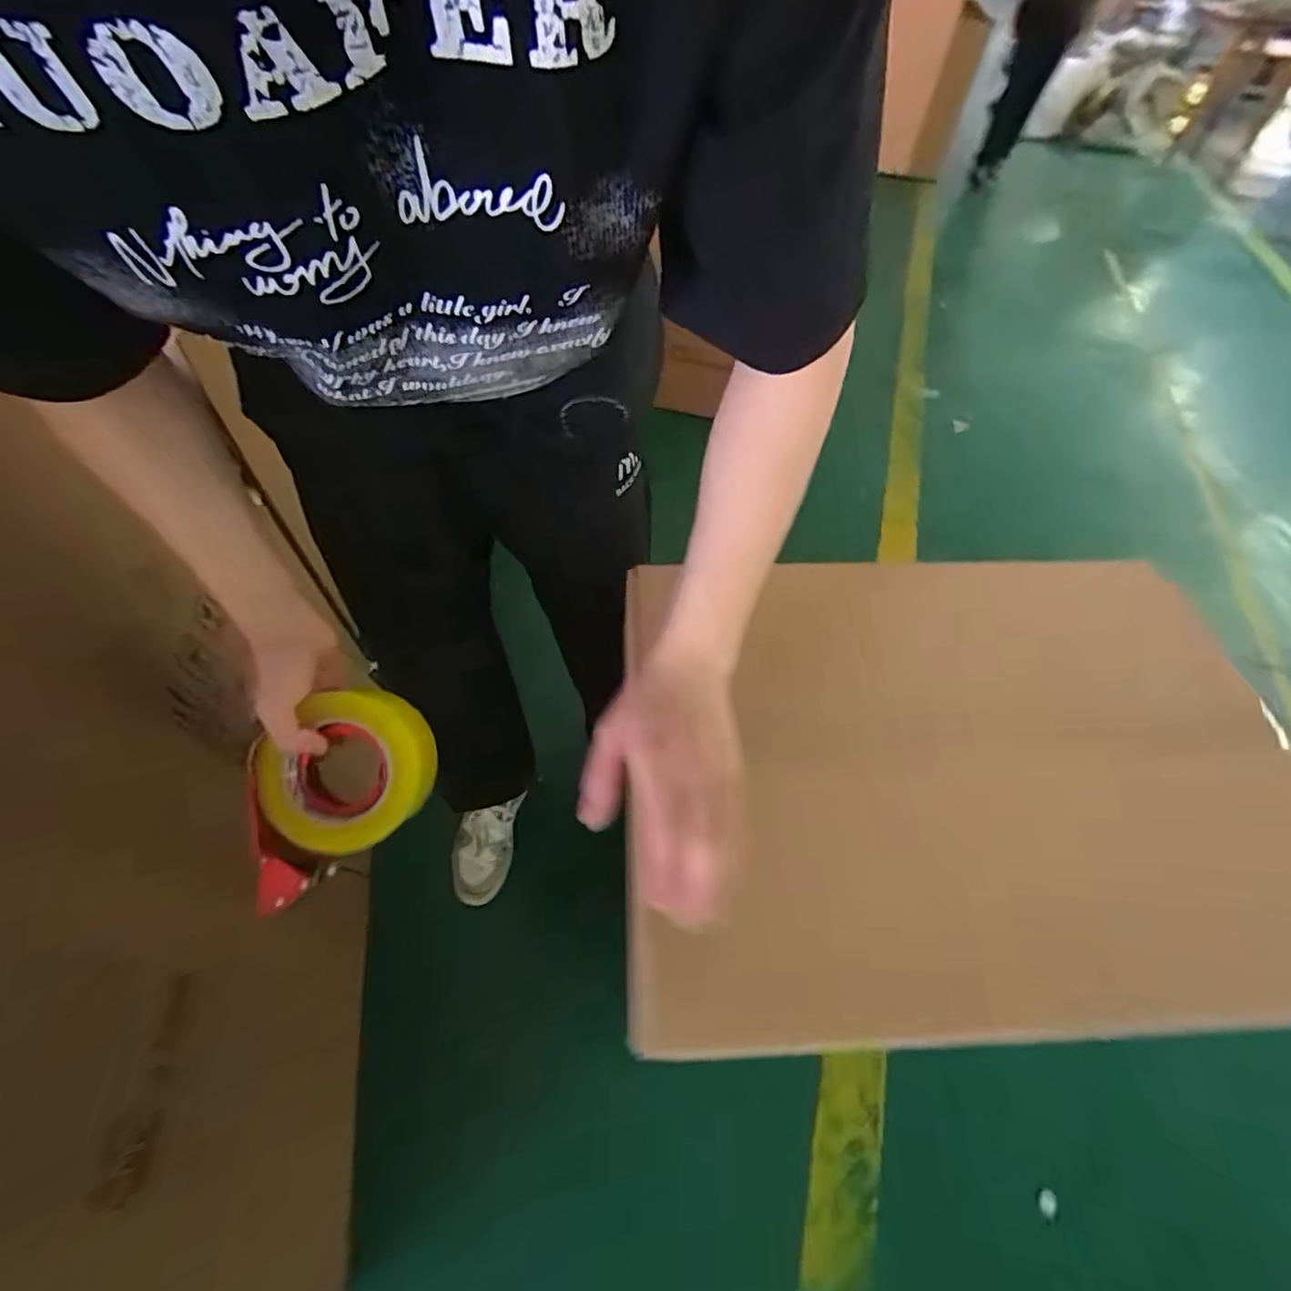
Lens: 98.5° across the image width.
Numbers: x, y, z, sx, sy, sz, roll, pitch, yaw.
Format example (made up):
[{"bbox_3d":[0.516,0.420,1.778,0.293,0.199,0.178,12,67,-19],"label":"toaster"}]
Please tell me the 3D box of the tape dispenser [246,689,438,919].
[{"bbox_3d":[-0.247,0.111,0.449,0.148,0.065,0.134,-27,83,-12],"label":"tape dispenser"}]

